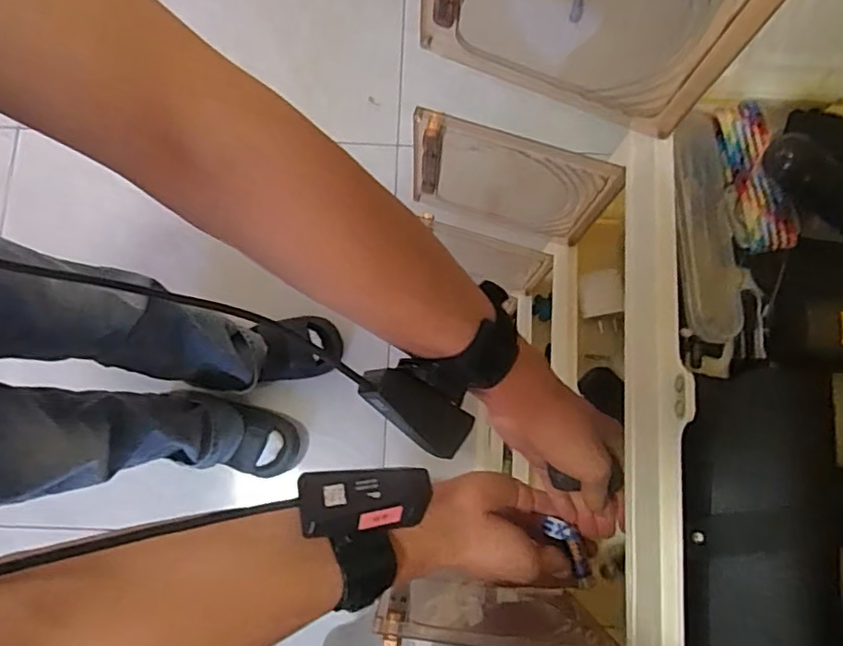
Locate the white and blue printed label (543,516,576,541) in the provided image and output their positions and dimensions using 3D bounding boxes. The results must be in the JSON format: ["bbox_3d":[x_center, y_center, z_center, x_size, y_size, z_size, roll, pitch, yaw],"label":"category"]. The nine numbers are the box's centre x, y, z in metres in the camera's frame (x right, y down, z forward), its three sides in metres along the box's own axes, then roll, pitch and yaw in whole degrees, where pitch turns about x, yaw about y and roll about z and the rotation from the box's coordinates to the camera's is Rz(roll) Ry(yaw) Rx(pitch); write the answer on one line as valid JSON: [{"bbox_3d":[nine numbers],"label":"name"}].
[{"bbox_3d":[0.109,0.163,0.458,0.026,0.007,0.013,25,79,-8],"label":"white and blue printed label"}]

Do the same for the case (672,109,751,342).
[{"bbox_3d":[0.165,-0.057,0.337,0.041,0.016,0.134,-1,78,1],"label":"case"}]

